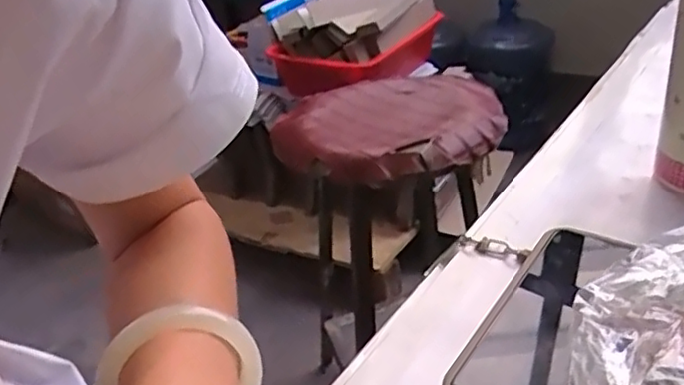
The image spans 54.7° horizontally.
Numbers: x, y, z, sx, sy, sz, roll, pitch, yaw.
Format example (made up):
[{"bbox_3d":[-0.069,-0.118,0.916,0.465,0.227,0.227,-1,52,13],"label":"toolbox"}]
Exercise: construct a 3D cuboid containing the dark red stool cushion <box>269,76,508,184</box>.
[{"bbox_3d":[0.076,-0.117,1.038,0.324,0.045,0.331,-6,30,4],"label":"dark red stool cushion"}]

